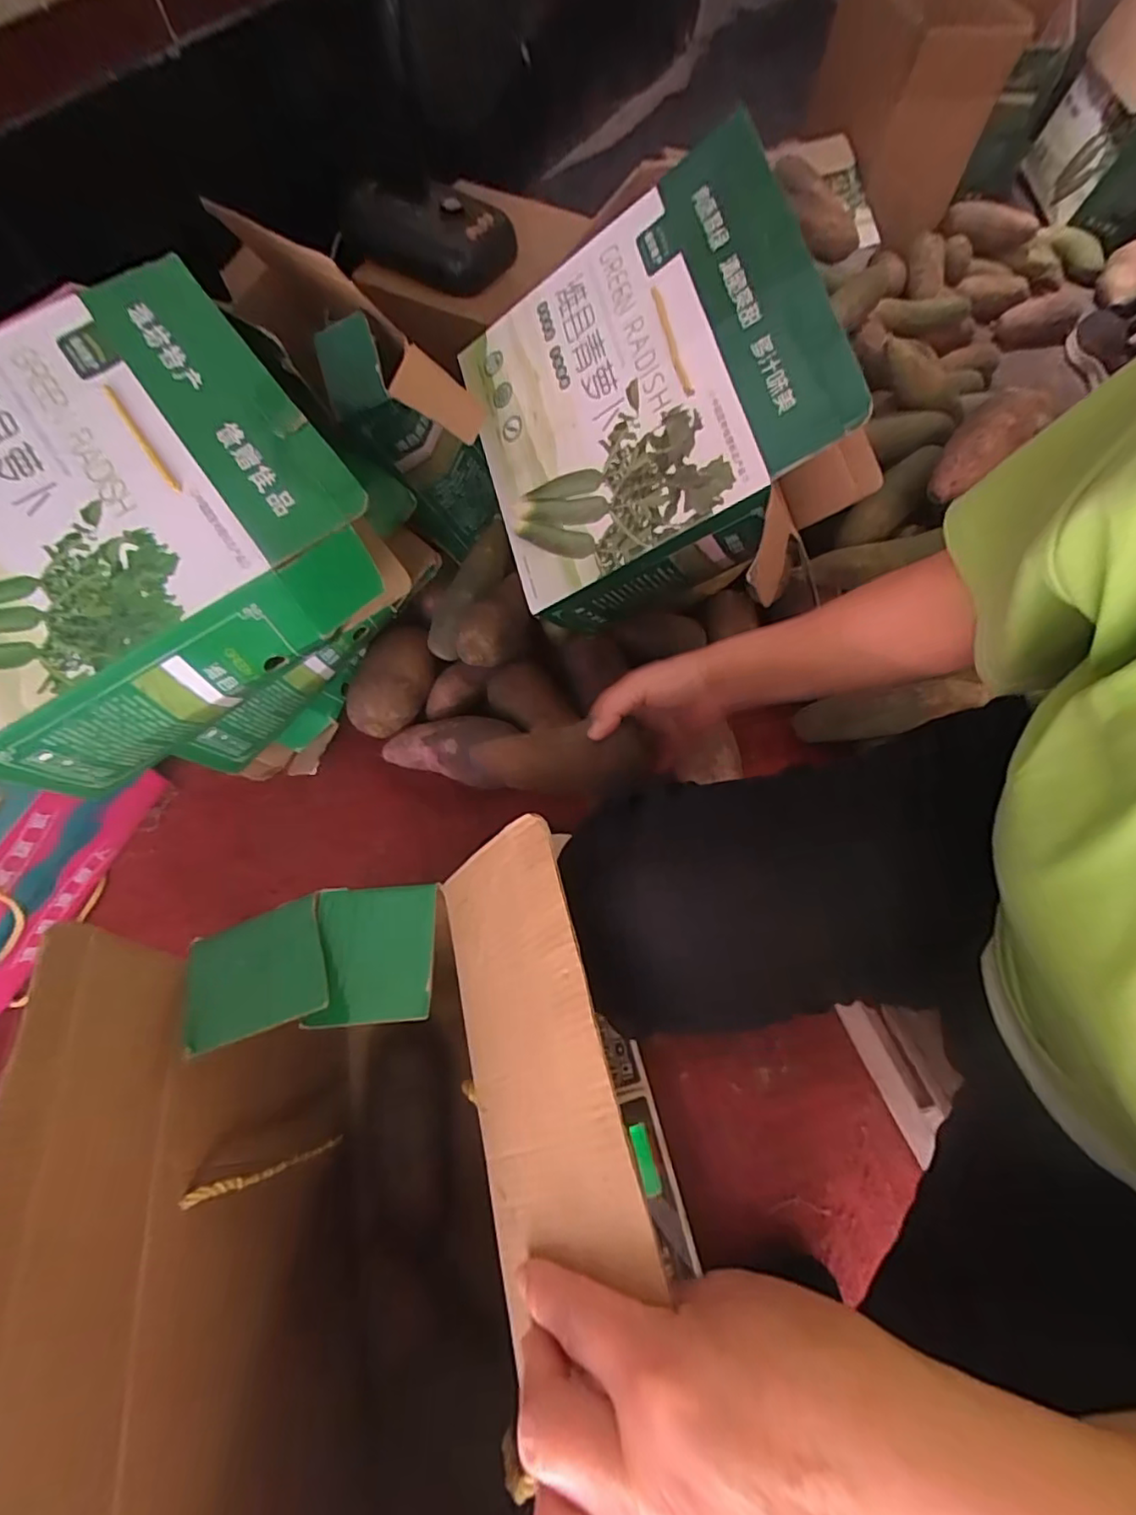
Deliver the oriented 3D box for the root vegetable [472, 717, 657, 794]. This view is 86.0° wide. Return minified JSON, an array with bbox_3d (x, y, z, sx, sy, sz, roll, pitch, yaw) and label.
[{"bbox_3d":[-0.008,0.002,0.515,0.152,0.044,0.047,-1,64,8],"label":"root vegetable"}]

